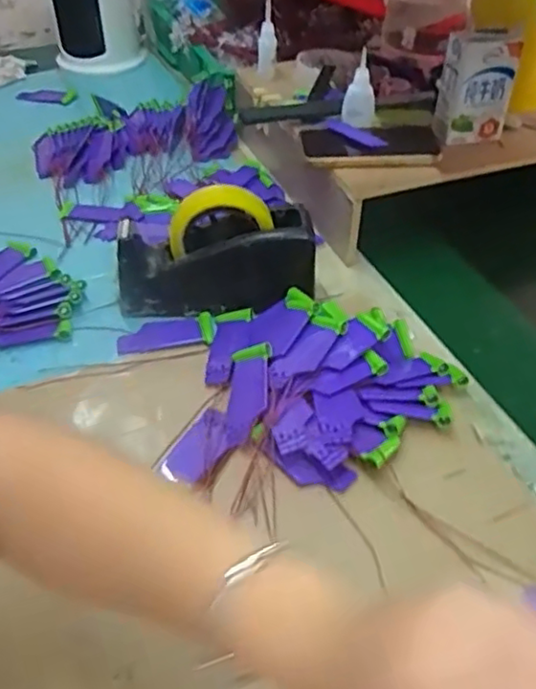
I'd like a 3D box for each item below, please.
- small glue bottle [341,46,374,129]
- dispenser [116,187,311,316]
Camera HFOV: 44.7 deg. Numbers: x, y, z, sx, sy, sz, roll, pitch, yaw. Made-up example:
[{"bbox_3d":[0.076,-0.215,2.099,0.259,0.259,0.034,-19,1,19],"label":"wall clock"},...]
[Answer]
[{"bbox_3d":[0.102,-0.284,0.722,0.035,0.071,0.025,6,43,6],"label":"small glue bottle"},{"bbox_3d":[-0.051,-0.084,0.617,0.185,0.105,0.064,-4,43,-4],"label":"dispenser"}]

